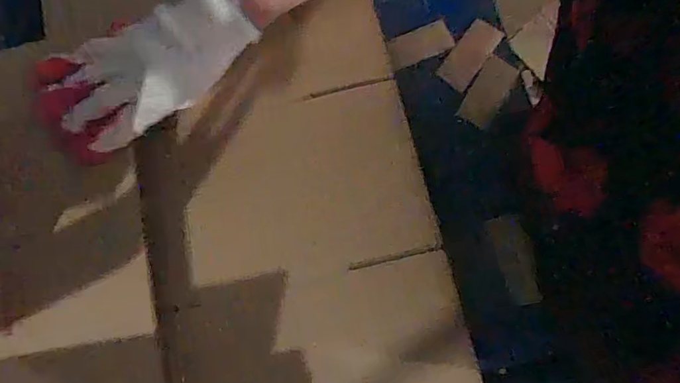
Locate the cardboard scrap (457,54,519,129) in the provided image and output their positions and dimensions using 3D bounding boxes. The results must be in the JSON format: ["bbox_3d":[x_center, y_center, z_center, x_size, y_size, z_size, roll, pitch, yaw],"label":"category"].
[{"bbox_3d":[0.150,-0.101,0.499,0.033,0.004,0.076,31,78,9],"label":"cardboard scrap"}]

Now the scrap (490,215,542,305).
[{"bbox_3d":[0.165,0.063,0.463,0.031,0.008,0.080,-11,75,-1],"label":"scrap"}]

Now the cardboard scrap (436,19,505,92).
[{"bbox_3d":[0.134,-0.143,0.514,0.035,0.006,0.082,35,77,13],"label":"cardboard scrap"}]

